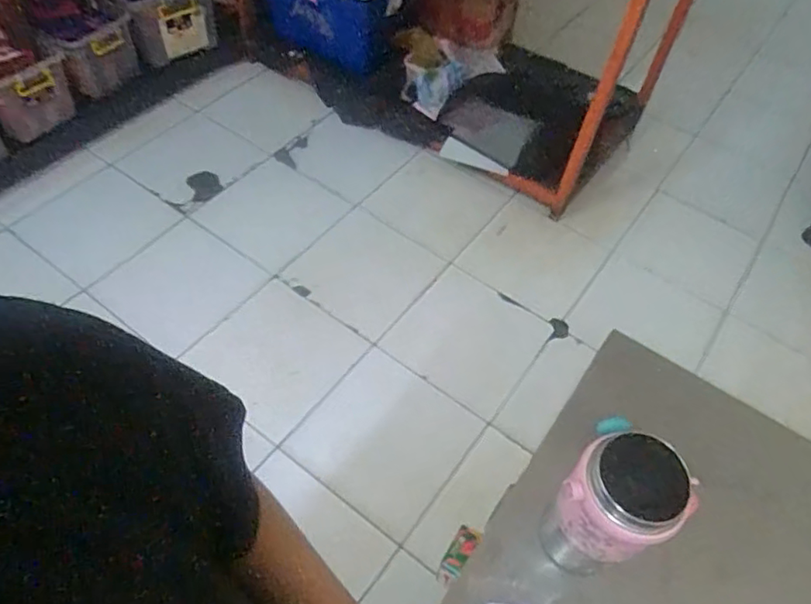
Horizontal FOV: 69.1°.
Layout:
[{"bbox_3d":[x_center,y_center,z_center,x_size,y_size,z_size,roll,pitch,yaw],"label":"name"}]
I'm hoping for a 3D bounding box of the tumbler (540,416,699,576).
[{"bbox_3d":[0.191,0.214,0.595,0.086,0.234,0.084,19,55,11],"label":"tumbler"}]

